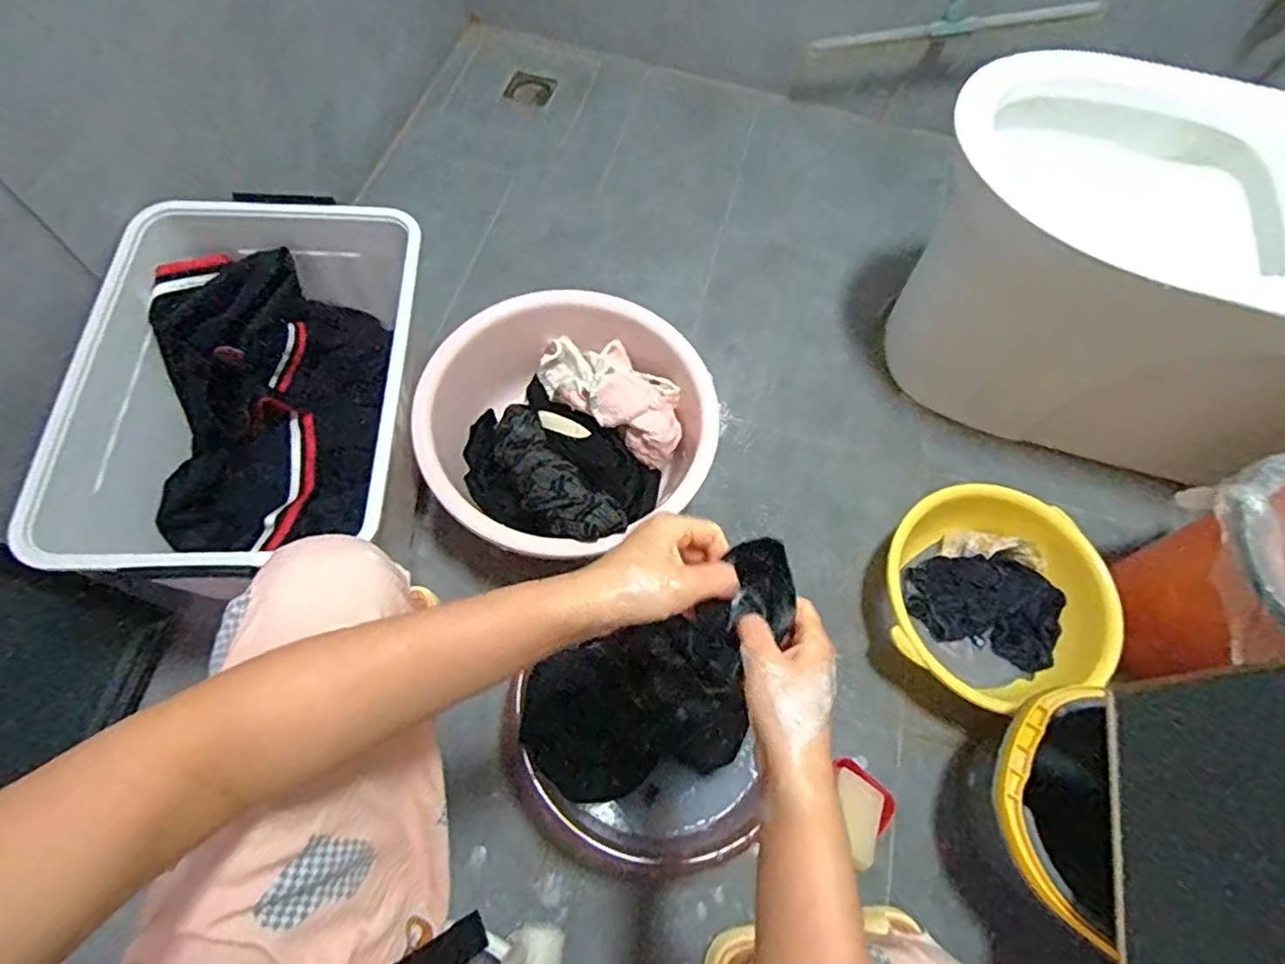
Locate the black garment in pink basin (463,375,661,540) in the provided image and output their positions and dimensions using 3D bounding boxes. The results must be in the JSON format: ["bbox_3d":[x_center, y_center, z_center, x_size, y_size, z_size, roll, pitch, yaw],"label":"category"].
[{"bbox_3d":[-0.124,-0.024,0.884,0.297,0.150,0.210,37,68,13],"label":"black garment in pink basin"}]

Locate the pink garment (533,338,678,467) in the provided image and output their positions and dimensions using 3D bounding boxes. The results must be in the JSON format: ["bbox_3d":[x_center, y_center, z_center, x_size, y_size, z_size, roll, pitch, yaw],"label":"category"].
[{"bbox_3d":[-0.035,-0.135,0.926,0.236,0.086,0.125,37,68,13],"label":"pink garment"}]

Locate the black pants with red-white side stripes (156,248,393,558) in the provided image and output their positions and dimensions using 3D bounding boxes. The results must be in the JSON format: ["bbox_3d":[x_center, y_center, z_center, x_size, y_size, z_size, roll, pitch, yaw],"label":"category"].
[{"bbox_3d":[-0.475,-0.080,0.834,0.197,0.236,0.353,-1,65,-4],"label":"black pants with red-white side stripes"}]

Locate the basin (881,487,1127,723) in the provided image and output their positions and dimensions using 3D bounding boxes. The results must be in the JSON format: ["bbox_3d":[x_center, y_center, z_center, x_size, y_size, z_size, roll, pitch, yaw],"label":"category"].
[{"bbox_3d":[0.471,0.156,0.901,0.293,0.116,0.274,1,66,-2],"label":"basin"}]

